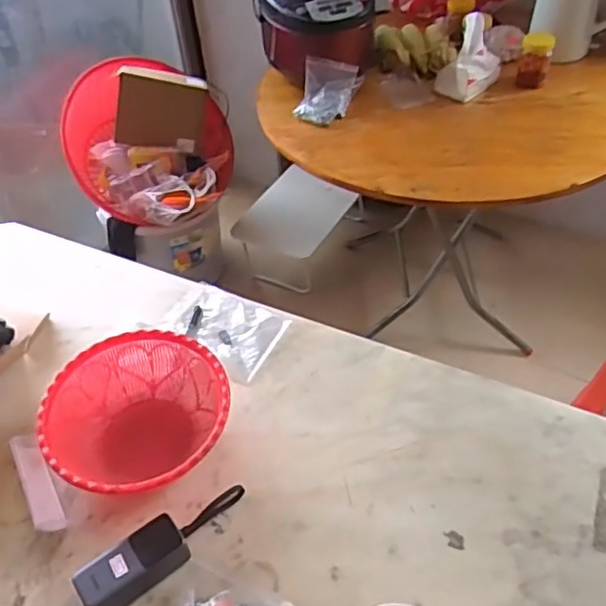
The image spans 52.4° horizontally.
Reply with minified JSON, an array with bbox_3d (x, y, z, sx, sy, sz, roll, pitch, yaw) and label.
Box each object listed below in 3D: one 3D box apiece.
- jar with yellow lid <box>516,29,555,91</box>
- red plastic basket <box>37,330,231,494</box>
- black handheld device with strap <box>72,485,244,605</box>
[{"bbox_3d":[0.557,-0.590,1.483,0.074,0.108,0.073,12,50,14],"label":"jar with yellow lid"},{"bbox_3d":[-0.232,0.168,0.896,0.252,0.111,0.243,-2,48,2],"label":"red plastic basket"},{"bbox_3d":[-0.170,0.309,0.789,0.233,0.046,0.065,-30,52,-24],"label":"black handheld device with strap"}]

